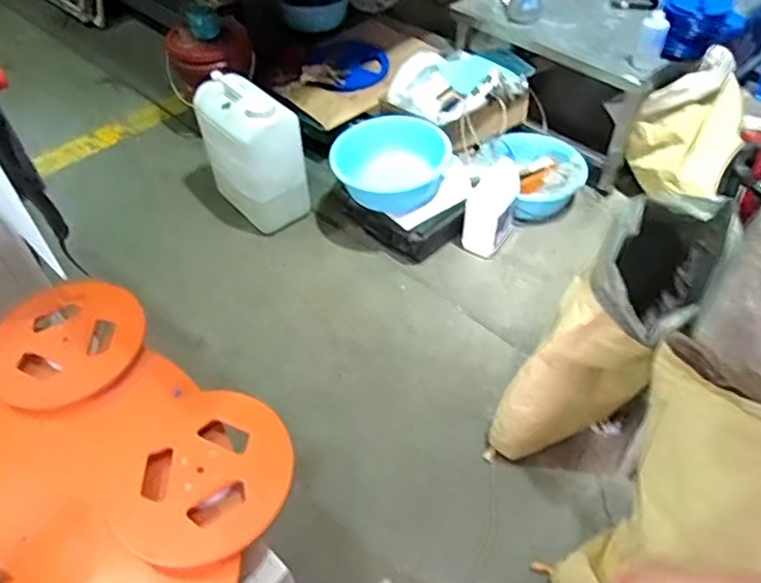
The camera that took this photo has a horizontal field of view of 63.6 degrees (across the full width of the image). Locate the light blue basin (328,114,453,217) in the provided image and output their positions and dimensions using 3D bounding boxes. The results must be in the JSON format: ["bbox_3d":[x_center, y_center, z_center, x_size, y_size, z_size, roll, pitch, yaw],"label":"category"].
[{"bbox_3d":[0.022,-0.405,1.887,0.354,0.146,0.347,-1,47,1],"label":"light blue basin"}]

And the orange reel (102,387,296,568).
[{"bbox_3d":[-0.274,0.275,0.937,0.256,0.038,0.263,-1,47,1],"label":"orange reel"}]

